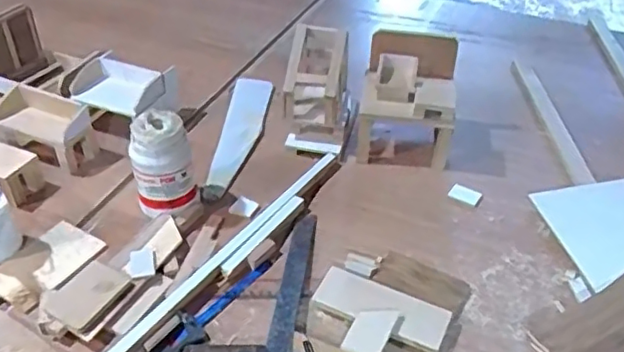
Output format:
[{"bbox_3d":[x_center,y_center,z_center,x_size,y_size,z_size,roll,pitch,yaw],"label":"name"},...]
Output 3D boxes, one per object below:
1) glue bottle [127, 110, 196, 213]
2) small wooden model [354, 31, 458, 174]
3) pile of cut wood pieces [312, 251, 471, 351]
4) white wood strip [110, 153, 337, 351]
[{"bbox_3d":[-0.190,-0.011,0.776,0.074,0.136,0.065,-3,42,-6],"label":"glue bottle"},{"bbox_3d":[0.140,-0.111,0.892,0.128,0.154,0.120,6,41,4],"label":"small wooden model"},{"bbox_3d":[0.085,0.142,0.685,0.147,0.030,0.166,24,46,23],"label":"pile of cut wood pieces"},{"bbox_3d":[-0.118,0.108,0.711,0.020,0.026,0.514,25,46,24],"label":"white wood strip"}]

